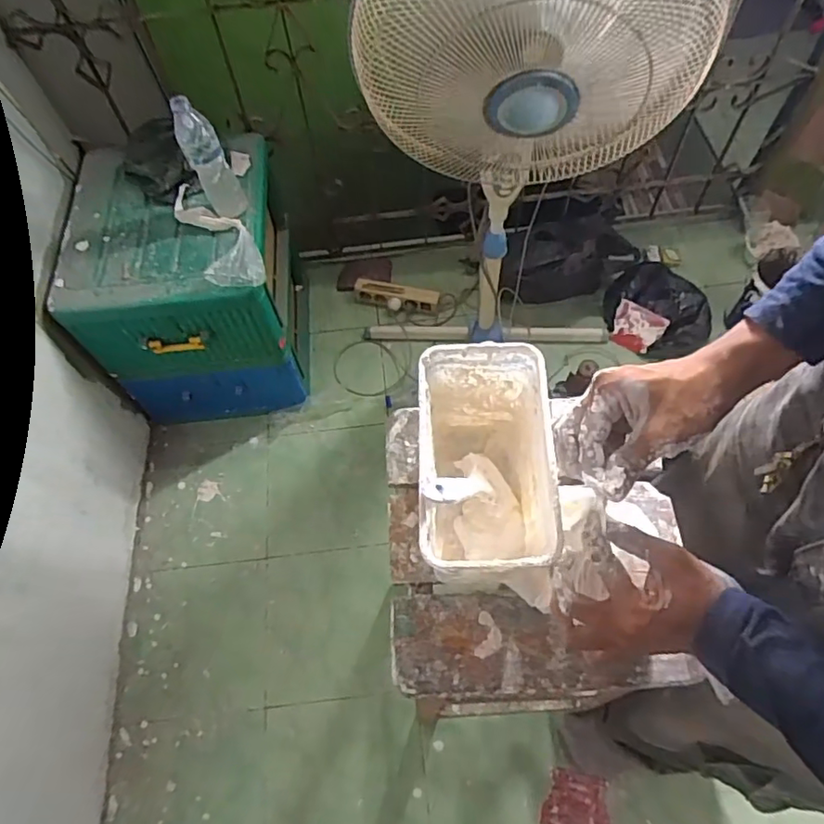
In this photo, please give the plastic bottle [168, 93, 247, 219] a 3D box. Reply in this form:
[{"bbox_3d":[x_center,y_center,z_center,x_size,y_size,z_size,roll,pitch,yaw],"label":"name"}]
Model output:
[{"bbox_3d":[-0.357,-0.446,1.026,0.070,0.219,0.059,-29,64,-12],"label":"plastic bottle"}]

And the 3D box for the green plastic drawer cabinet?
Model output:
[{"bbox_3d":[-0.474,-0.268,1.323,0.382,0.503,0.423,-8,62,-1],"label":"green plastic drawer cabinet"}]

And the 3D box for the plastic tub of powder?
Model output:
[{"bbox_3d":[0.065,0.060,0.539,0.109,0.145,0.192,-1,62,2],"label":"plastic tub of powder"}]

